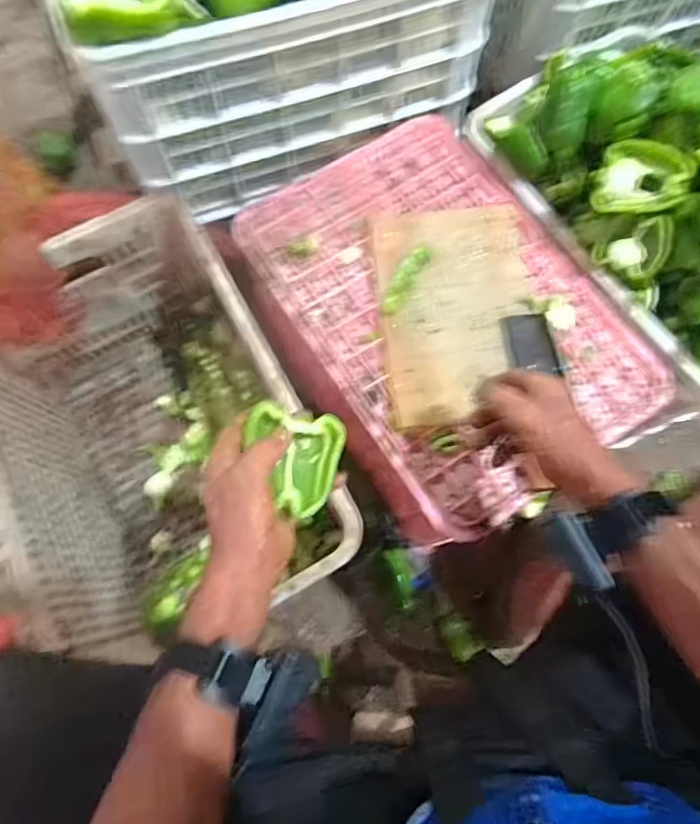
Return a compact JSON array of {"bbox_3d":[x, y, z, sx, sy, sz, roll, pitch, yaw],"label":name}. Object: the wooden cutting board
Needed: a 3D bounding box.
[{"bbox_3d":[0.135,-0.128,0.646,0.188,0.020,0.280,-5,74,-3],"label":"wooden cutting board"}]

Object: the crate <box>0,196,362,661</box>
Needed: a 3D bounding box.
[{"bbox_3d":[-0.269,0.024,0.731,0.350,0.287,0.463,-27,76,-8],"label":"crate"}]

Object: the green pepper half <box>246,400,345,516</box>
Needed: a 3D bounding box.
[{"bbox_3d":[-0.049,0.041,0.435,0.080,0.033,0.087,10,74,2],"label":"green pepper half"}]

